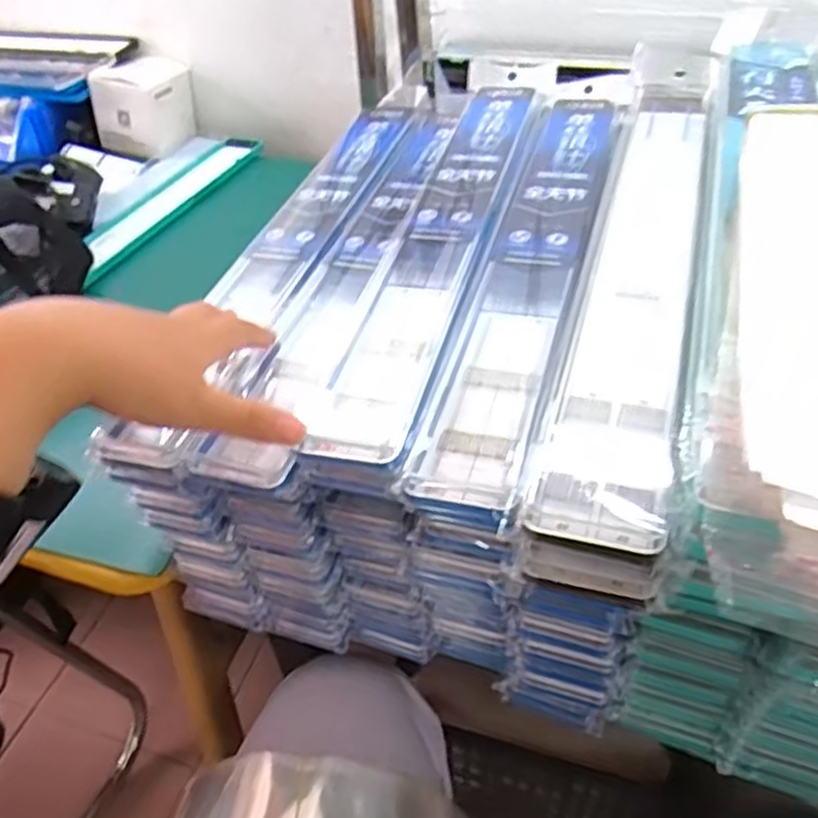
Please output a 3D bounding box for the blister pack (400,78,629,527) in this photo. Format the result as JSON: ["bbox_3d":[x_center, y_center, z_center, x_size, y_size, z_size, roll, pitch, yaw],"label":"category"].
[{"bbox_3d":[0.087,-0.111,0.478,0.059,0.022,0.463,10,45,14],"label":"blister pack"}]

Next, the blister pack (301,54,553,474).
[{"bbox_3d":[0.032,-0.139,0.508,0.062,0.024,0.465,9,45,13],"label":"blister pack"}]

